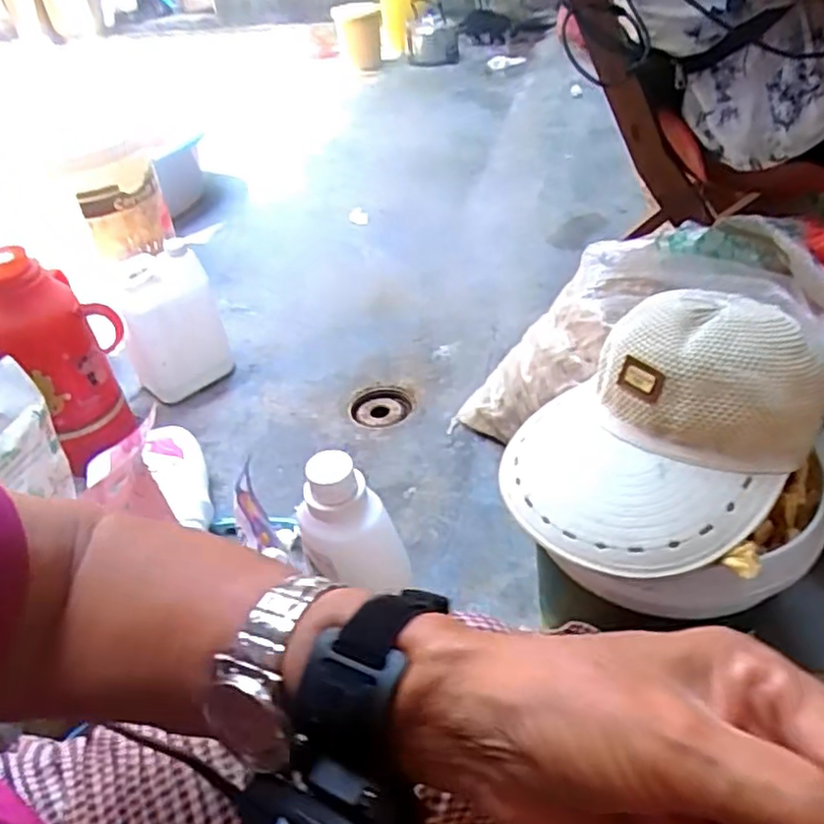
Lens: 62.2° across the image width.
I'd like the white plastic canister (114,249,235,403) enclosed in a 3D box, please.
[{"bbox_3d":[-0.459,-0.170,1.301,0.175,0.263,0.100,-24,42,-19],"label":"white plastic canister"}]

